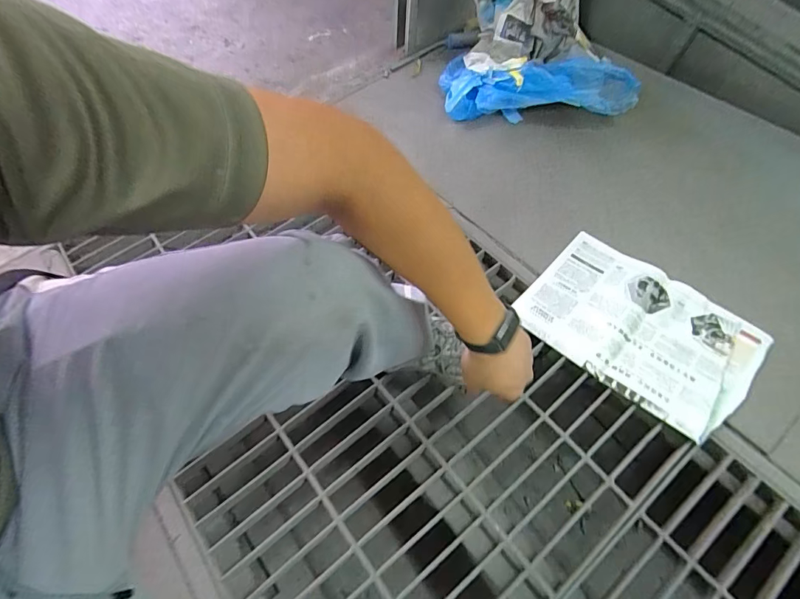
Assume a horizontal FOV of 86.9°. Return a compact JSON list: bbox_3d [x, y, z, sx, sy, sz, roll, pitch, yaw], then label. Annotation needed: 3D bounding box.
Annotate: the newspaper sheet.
[{"bbox_3d":[0.432,0.048,0.778,0.376,0.014,0.273,37,66,24],"label":"newspaper sheet"}]

